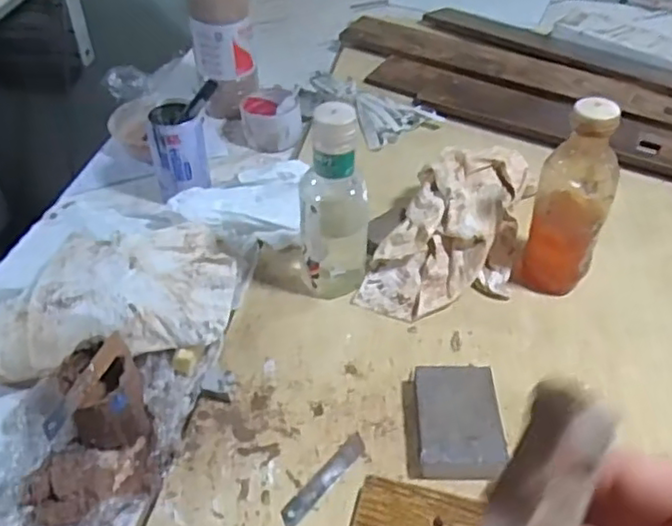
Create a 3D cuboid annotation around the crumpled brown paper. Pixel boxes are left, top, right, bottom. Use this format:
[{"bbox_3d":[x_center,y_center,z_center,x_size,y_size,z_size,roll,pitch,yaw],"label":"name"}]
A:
[{"bbox_3d":[0.127,-0.036,0.704,0.134,0.085,0.208,19,48,18],"label":"crumpled brown paper"}]

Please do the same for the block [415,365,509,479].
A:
[{"bbox_3d":[0.106,0.138,0.563,0.068,0.025,0.103,0,45,0],"label":"block"}]

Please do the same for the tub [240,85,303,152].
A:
[{"bbox_3d":[-0.092,-0.208,0.923,0.082,0.056,0.098,-10,46,-10],"label":"tub"}]

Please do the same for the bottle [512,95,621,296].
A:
[{"bbox_3d":[0.232,-0.058,0.644,0.072,0.197,0.062,17,47,16],"label":"bottle"}]

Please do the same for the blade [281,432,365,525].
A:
[{"bbox_3d":[-0.010,0.177,0.540,0.018,0.004,0.097,32,53,28],"label":"blade"}]

